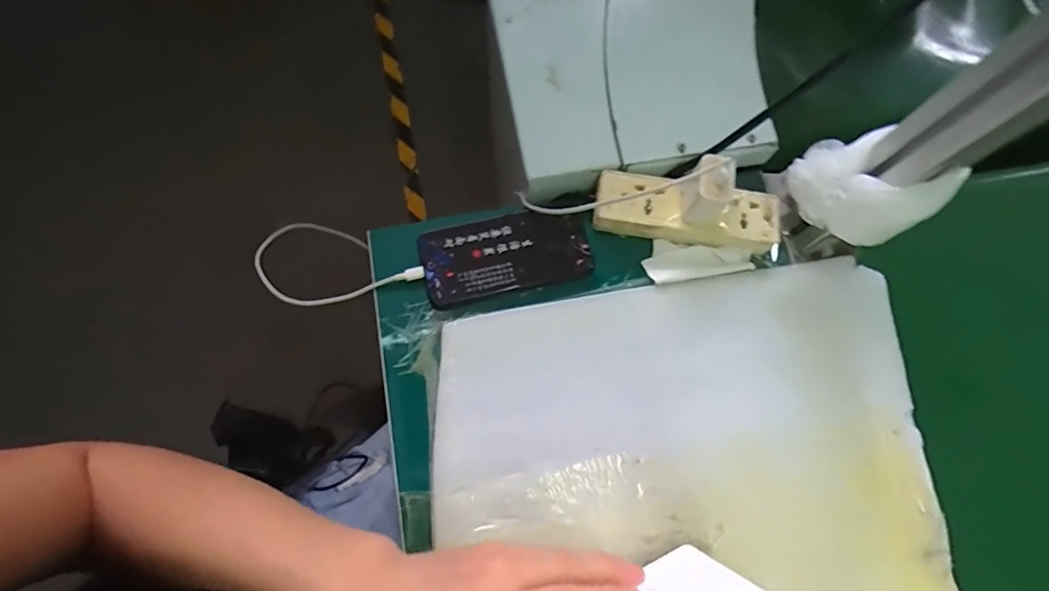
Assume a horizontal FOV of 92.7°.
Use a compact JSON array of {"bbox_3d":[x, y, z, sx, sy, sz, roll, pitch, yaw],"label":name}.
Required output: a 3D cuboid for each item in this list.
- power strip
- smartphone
[{"bbox_3d":[0.152,-0.080,0.462,0.168,0.022,0.056,8,74,3],"label":"power strip"},{"bbox_3d":[-0.018,-0.040,0.463,0.153,0.005,0.075,-13,75,-6],"label":"smartphone"}]

